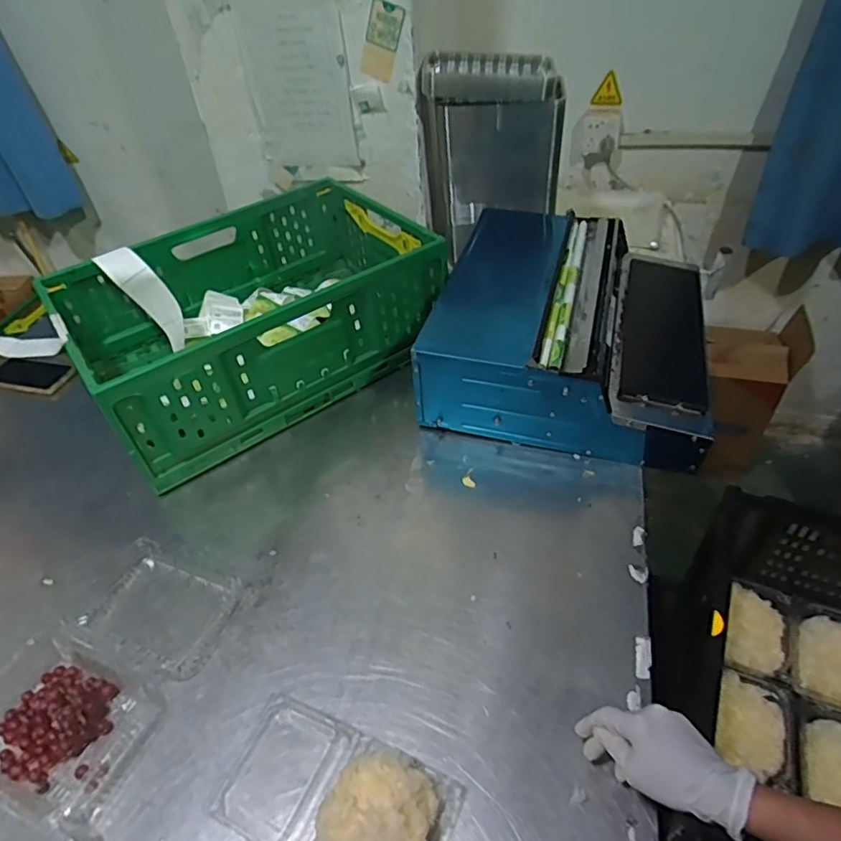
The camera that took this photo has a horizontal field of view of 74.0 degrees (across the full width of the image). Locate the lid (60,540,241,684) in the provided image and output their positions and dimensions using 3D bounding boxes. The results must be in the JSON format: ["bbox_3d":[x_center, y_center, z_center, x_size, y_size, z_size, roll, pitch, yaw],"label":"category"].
[{"bbox_3d":[-0.336,0.243,0.723,0.178,0.021,0.139,14,47,18],"label":"lid"}]

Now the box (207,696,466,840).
[{"bbox_3d":[-0.088,0.369,0.553,0.231,0.051,0.125,15,48,20],"label":"box"}]

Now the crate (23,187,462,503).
[{"bbox_3d":[-0.297,-0.196,1.028,0.590,0.212,0.399,-29,49,-23],"label":"crate"}]

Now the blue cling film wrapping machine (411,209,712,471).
[{"bbox_3d":[0.256,-0.187,0.987,0.451,0.171,0.517,7,46,12],"label":"blue cling film wrapping machine"}]

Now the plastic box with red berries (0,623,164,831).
[{"bbox_3d":[-0.413,0.332,0.626,0.212,0.049,0.155,18,49,22],"label":"plastic box with red berries"}]

